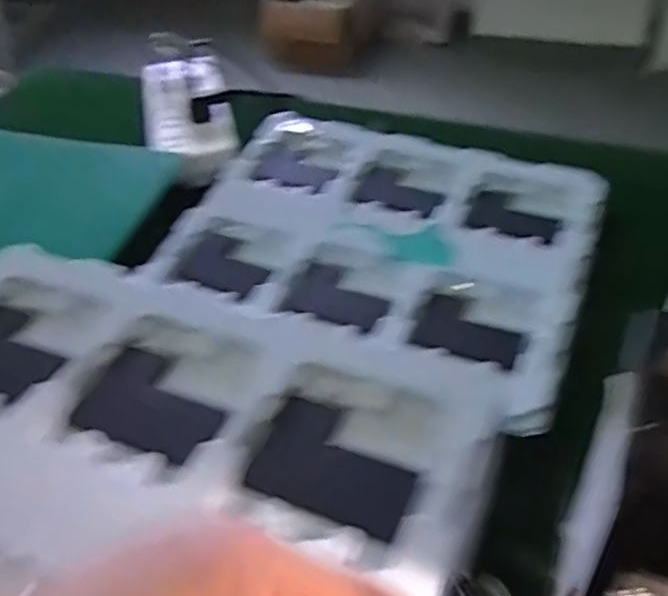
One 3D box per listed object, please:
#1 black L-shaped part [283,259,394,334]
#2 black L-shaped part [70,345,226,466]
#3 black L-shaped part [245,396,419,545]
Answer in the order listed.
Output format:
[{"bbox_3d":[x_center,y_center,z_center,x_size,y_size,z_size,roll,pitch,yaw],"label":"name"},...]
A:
[{"bbox_3d":[0.005,-0.003,0.495,0.074,0.010,0.066,13,46,20],"label":"black L-shaped part"},{"bbox_3d":[-0.088,0.052,0.334,0.076,0.008,0.053,16,47,22],"label":"black L-shaped part"},{"bbox_3d":[0.002,0.077,0.309,0.070,0.013,0.054,11,45,18],"label":"black L-shaped part"}]

